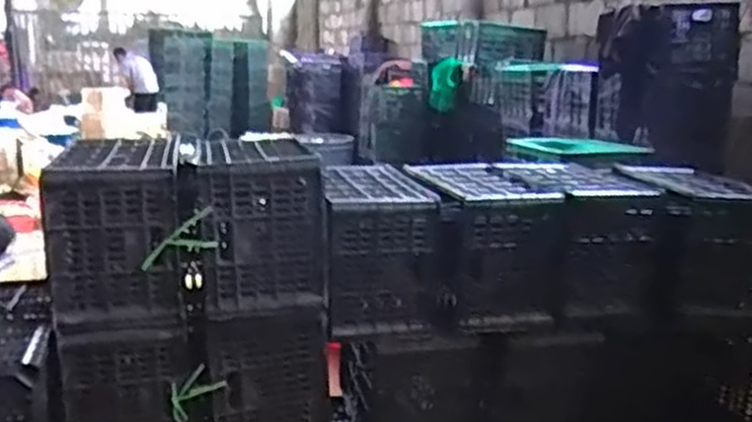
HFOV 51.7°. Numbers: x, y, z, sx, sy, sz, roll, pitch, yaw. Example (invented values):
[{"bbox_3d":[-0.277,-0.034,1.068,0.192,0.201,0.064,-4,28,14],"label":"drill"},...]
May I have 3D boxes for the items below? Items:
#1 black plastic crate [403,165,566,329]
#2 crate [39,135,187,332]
[{"bbox_3d":[0.221,0.064,1.743,0.262,0.271,0.403,-2,12,-9],"label":"black plastic crate"},{"bbox_3d":[-0.476,0.032,1.490,0.240,0.289,0.358,-2,12,-13],"label":"crate"}]

